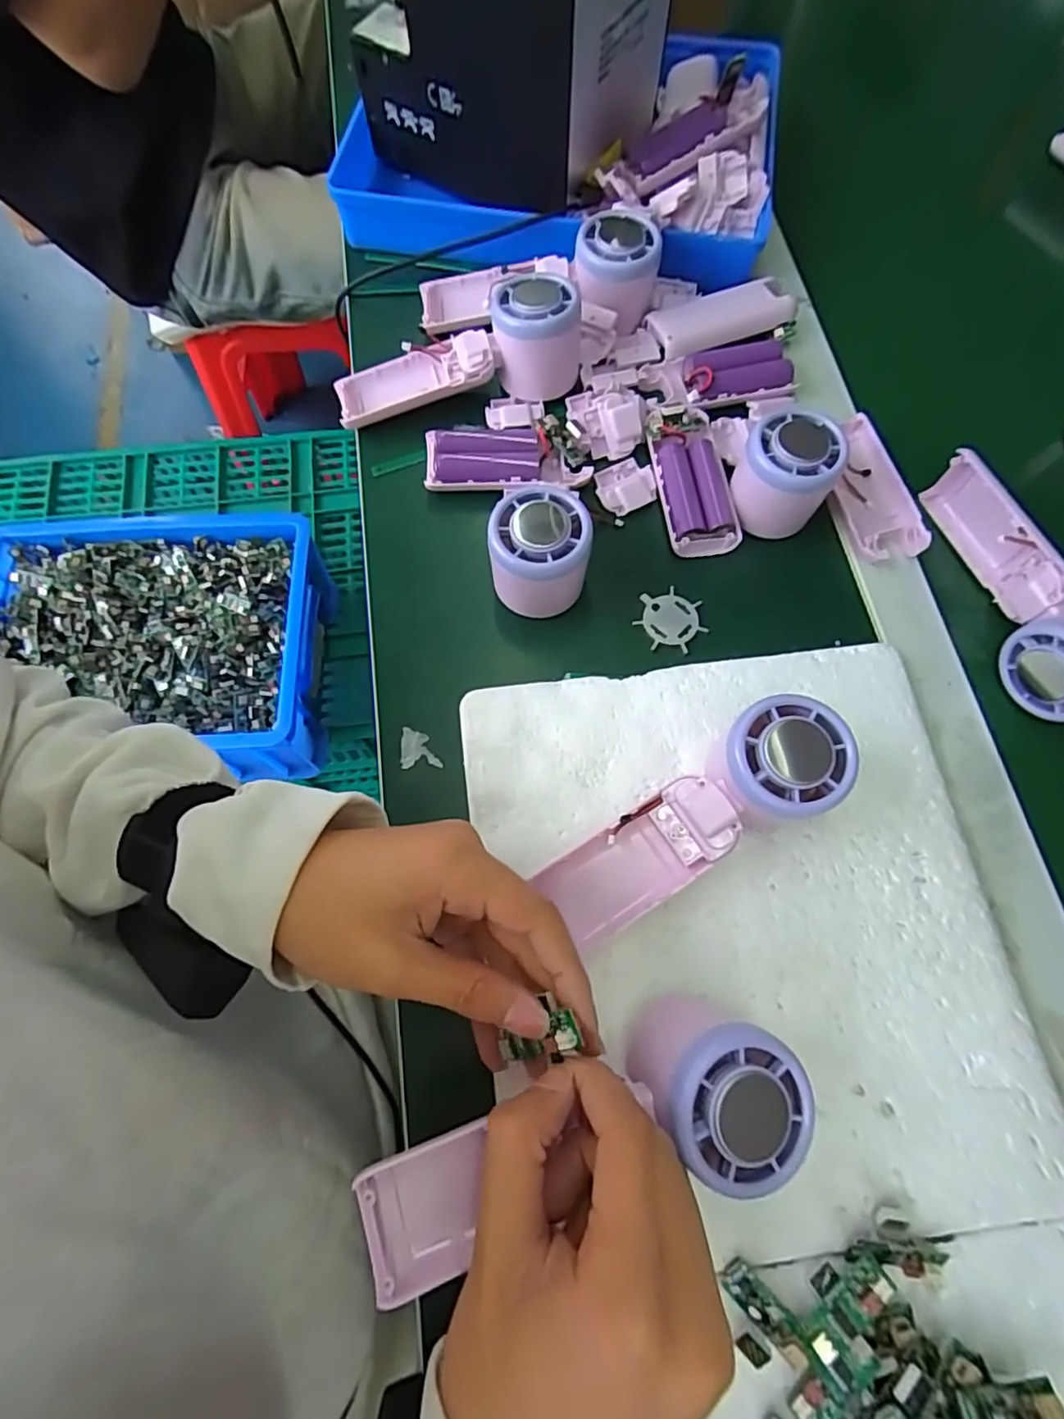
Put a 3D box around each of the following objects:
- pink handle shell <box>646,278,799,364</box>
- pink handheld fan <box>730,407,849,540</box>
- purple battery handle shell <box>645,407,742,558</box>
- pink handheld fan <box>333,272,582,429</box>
[{"bbox_3d":[0.133,-0.275,0.433,0.100,0.018,0.042,-17,71,-6],"label":"pink handle shell"},{"bbox_3d":[0.153,-0.143,0.371,0.056,0.048,0.053,-23,72,-9],"label":"pink handheld fan"},{"bbox_3d":[0.102,-0.146,0.393,0.044,0.017,0.100,-7,70,-3],"label":"purple battery handle shell"},{"bbox_3d":[-0.049,-0.229,0.411,0.170,0.059,0.069,-11,70,11],"label":"pink handheld fan"}]

